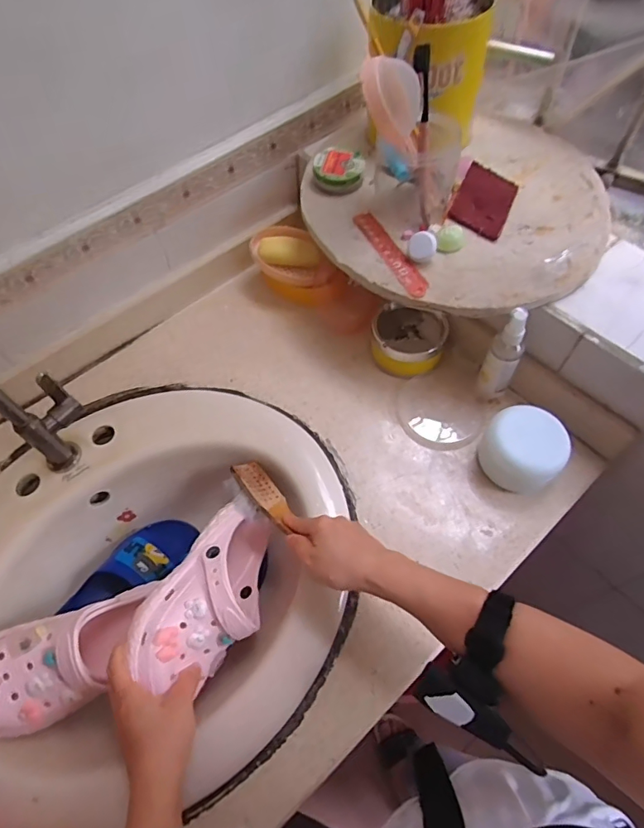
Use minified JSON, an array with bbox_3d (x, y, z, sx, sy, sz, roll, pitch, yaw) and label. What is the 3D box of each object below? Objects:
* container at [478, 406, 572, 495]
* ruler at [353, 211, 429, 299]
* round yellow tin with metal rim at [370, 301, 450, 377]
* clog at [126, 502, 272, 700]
[{"bbox_3d":[0.232,0.042,0.556,0.090,0.060,0.080,33,66,20],"label":"container"},{"bbox_3d":[0.083,-0.194,0.568,0.029,0.004,0.150,-21,61,-10],"label":"ruler"},{"bbox_3d":[0.115,-0.097,0.640,0.095,0.051,0.080,16,61,11],"label":"round yellow tin with metal rim"},{"bbox_3d":[-0.113,0.192,0.515,0.101,0.089,0.192,25,63,16],"label":"clog"}]

